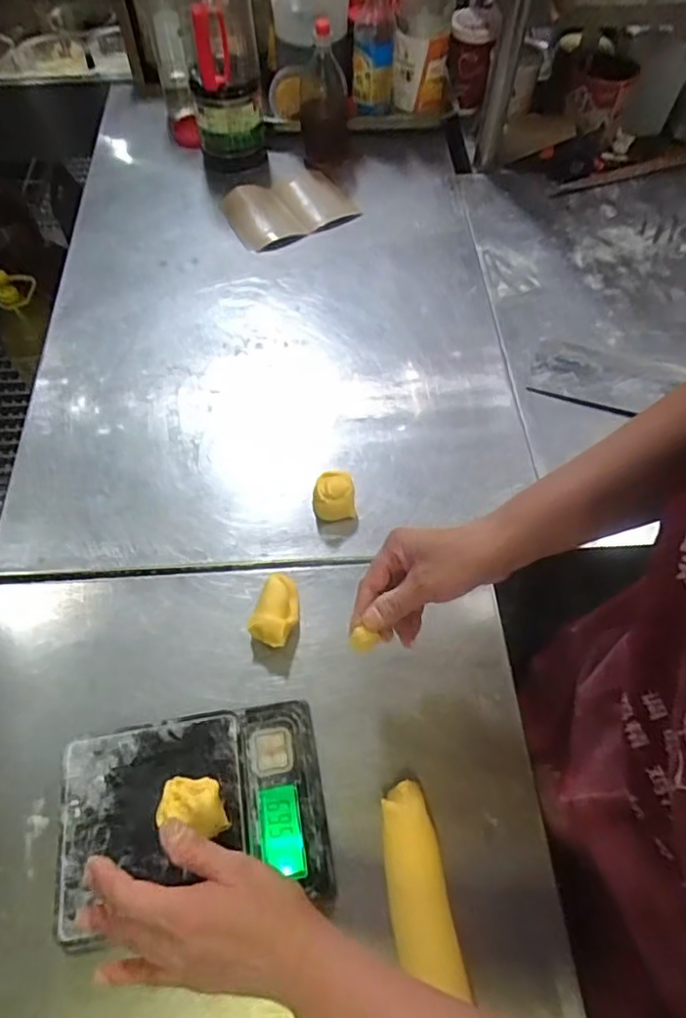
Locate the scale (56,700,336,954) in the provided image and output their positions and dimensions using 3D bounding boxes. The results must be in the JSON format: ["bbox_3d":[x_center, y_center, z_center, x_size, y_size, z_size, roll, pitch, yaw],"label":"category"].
[{"bbox_3d":[-0.118,0.248,0.493,0.205,0.041,0.152,-8,61,-7],"label":"scale"}]

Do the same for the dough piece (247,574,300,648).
[{"bbox_3d":[-0.062,0.097,0.587,0.038,0.033,0.072,19,61,8],"label":"dough piece"}]

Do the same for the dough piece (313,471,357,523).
[{"bbox_3d":[-0.011,-0.012,0.646,0.044,0.039,0.044,-10,61,-8],"label":"dough piece"}]

